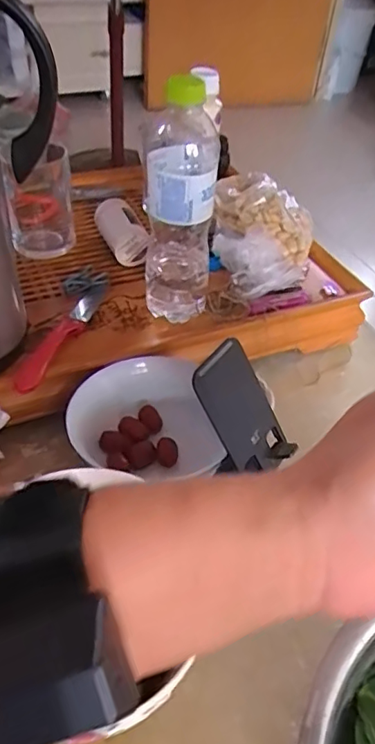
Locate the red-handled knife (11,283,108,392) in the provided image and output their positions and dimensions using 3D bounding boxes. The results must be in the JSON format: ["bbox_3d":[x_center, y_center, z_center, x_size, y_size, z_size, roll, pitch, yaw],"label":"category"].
[{"bbox_3d":[-0.122,-0.043,0.552,0.027,0.018,0.180,15,45,9],"label":"red-handled knife"}]

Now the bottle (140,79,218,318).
[{"bbox_3d":[-0.008,-0.156,0.521,0.066,0.224,0.077,2,45,-4],"label":"bottle"}]

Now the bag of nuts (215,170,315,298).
[{"bbox_3d":[0.089,-0.171,0.653,0.117,0.067,0.184,10,45,4],"label":"bag of nuts"}]

